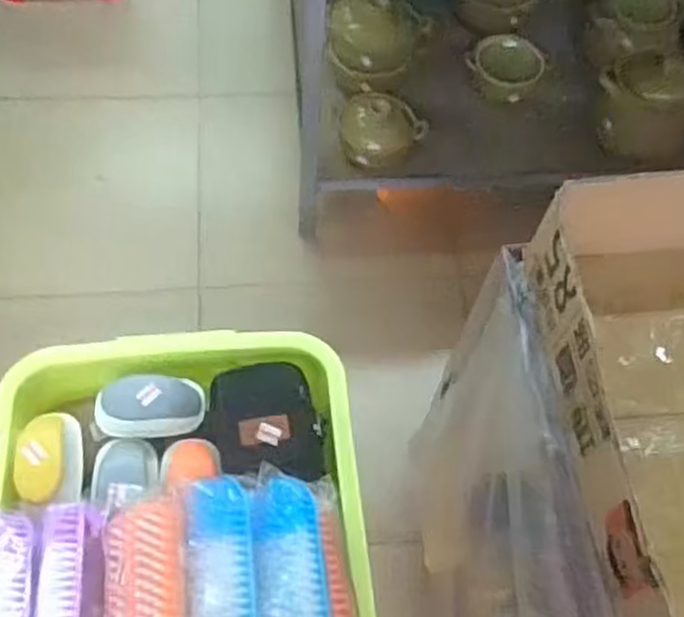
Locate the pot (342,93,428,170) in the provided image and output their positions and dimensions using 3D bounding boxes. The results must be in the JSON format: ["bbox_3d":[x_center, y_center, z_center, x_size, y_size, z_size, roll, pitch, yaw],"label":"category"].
[{"bbox_3d":[0.088,-0.397,1.738,0.173,0.113,0.126,-1,60,-5],"label":"pot"}]

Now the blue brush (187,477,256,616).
[{"bbox_3d":[-0.102,0.209,0.649,0.055,0.042,0.133,-4,60,-6],"label":"blue brush"}]

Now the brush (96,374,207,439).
[{"bbox_3d":[-0.202,0.101,0.813,0.108,0.036,0.055,-4,60,-6],"label":"brush"}]

